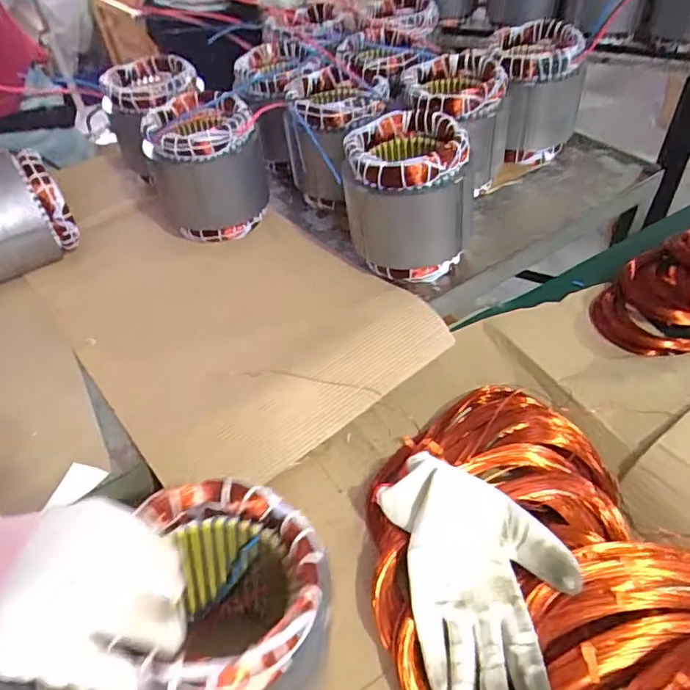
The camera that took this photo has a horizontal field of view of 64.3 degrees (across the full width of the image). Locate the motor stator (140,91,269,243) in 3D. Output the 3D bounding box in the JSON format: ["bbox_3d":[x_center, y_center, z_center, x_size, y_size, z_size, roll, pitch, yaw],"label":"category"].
[{"bbox_3d":[-0.195,-0.250,0.782,0.141,0.169,0.128,-30,50,-21],"label":"motor stator"}]

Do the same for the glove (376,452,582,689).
[{"bbox_3d":[0.105,0.175,0.424,0.123,0.026,0.197,-20,55,6],"label":"glove"}]

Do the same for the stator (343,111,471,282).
[{"bbox_3d":[0.074,-0.183,0.692,0.141,0.163,0.152,-2,46,4],"label":"stator"}]

